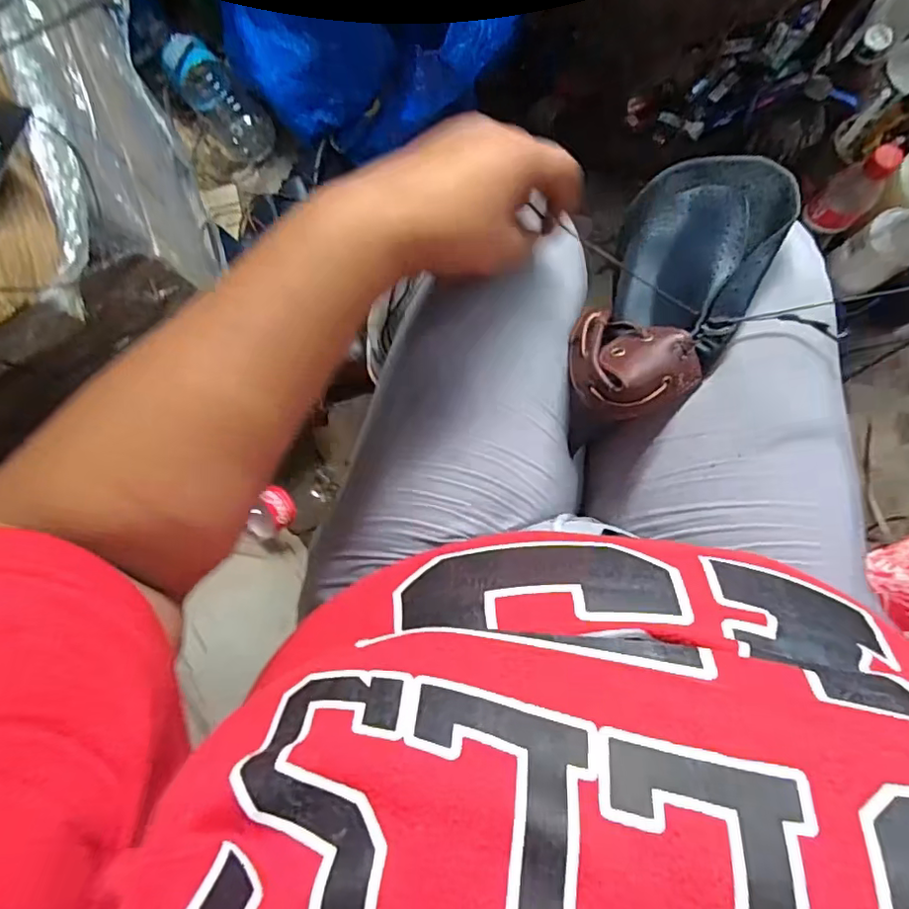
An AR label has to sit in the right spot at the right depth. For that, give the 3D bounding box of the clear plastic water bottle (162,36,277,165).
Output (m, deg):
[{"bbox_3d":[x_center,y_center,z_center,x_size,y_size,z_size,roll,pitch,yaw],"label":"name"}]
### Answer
[{"bbox_3d":[-0.340,-0.520,0.835,0.081,0.070,0.188,-39,94,1],"label":"clear plastic water bottle"}]

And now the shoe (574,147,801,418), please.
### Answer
[{"bbox_3d":[0.129,-0.100,0.338,0.099,0.061,0.185,22,83,34],"label":"shoe"}]

